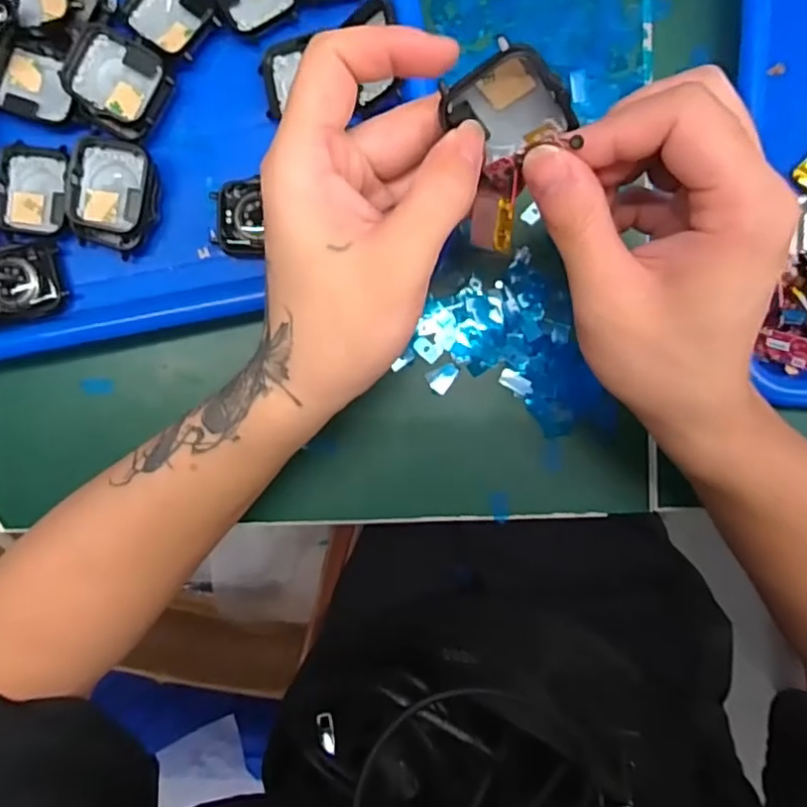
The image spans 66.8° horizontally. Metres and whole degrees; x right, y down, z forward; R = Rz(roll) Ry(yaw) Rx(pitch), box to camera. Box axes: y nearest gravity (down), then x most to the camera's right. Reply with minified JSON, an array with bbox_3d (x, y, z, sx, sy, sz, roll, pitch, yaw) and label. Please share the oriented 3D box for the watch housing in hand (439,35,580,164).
[{"bbox_3d":[0.036,-0.102,0.208,0.034,0.036,0.009,-17,52,35],"label":"watch housing in hand"}]

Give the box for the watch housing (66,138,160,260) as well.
[{"bbox_3d":[-0.143,-0.102,0.302,0.038,0.014,0.051,11,92,1],"label":"watch housing"}]

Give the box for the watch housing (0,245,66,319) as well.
[{"bbox_3d":[-0.193,-0.062,0.310,0.035,0.013,0.034,-8,91,2],"label":"watch housing"}]

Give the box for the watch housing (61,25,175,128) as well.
[{"bbox_3d":[-0.138,-0.158,0.297,0.045,0.012,0.039,23,92,1],"label":"watch housing"}]

